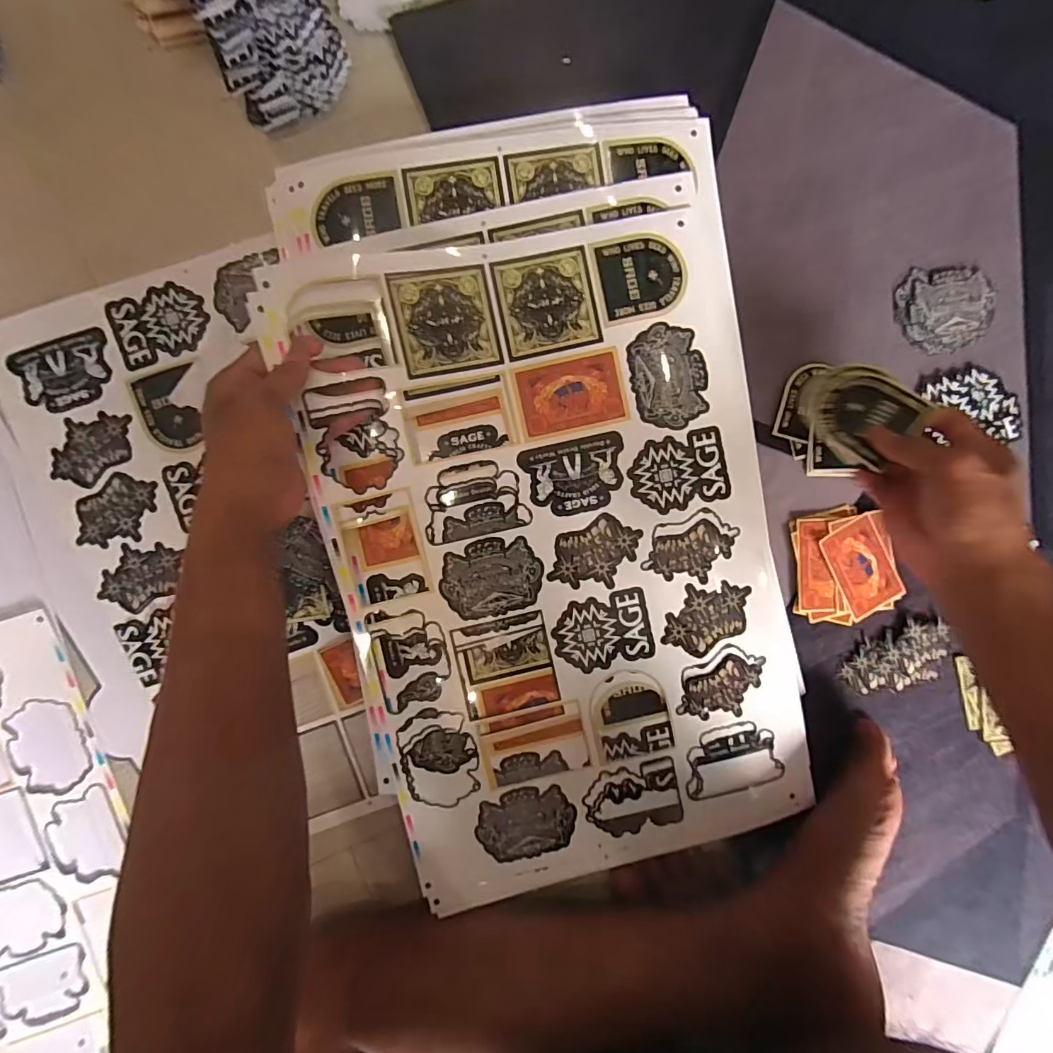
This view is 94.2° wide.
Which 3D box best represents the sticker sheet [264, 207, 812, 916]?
[{"bbox_3d":[0.028,0.034,0.371,0.319,0.035,0.485,-11,93,-1],"label":"sticker sheet"}]

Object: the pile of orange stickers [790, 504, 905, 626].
[{"bbox_3d":[0.275,0.034,0.422,0.090,0.004,0.096,-13,93,-1],"label":"pile of orange stickers"}]

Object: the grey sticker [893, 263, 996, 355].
[{"bbox_3d":[0.359,-0.187,0.417,0.082,0.004,0.072,-5,93,-1],"label":"grey sticker"}]

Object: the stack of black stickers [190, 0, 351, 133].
[{"bbox_3d":[-0.185,-0.365,0.343,0.085,0.099,0.083,-19,93,-1],"label":"stack of black stickers"}]

